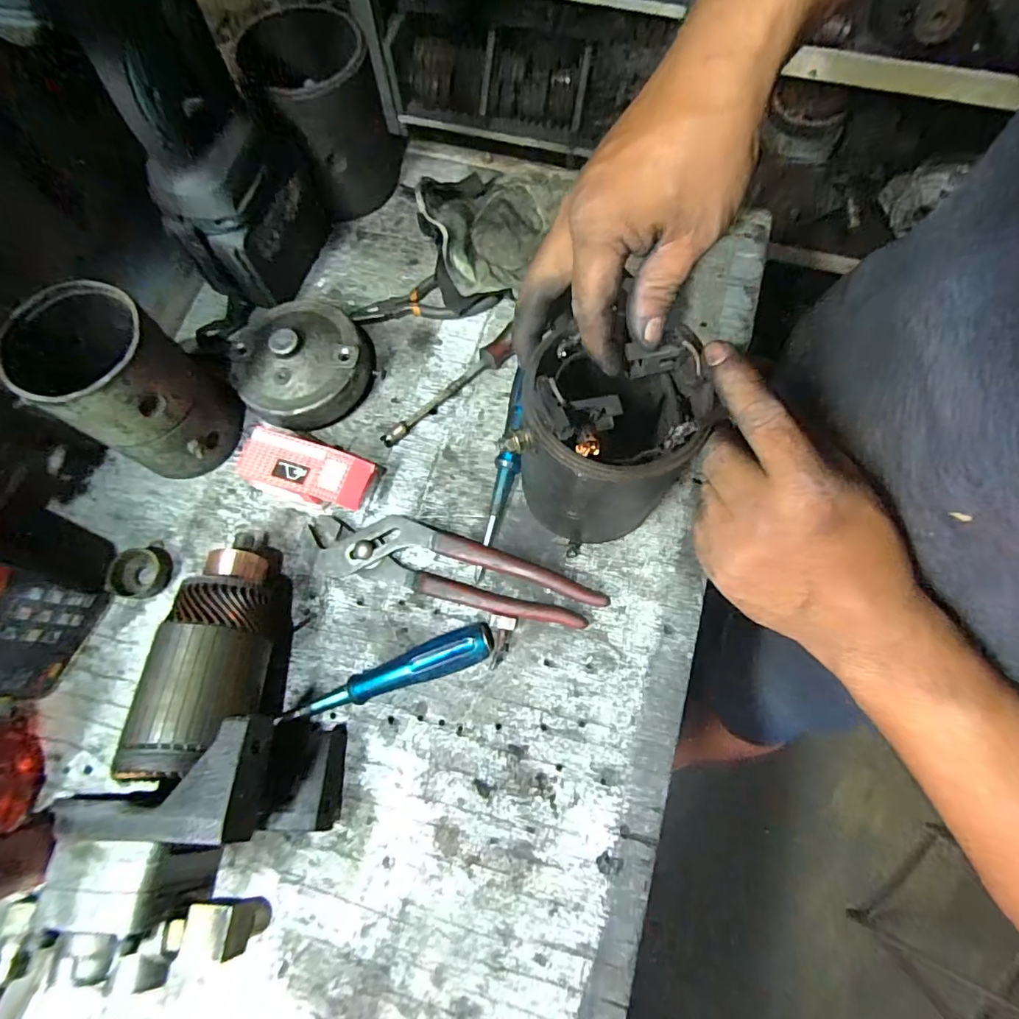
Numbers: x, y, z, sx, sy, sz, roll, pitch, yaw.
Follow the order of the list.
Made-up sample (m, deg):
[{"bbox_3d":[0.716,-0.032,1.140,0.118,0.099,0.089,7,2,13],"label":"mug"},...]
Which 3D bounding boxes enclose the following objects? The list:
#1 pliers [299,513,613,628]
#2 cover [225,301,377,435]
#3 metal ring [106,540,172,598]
[{"bbox_3d":[-0.045,0.044,0.412,0.229,0.021,0.051,11,73,5],"label":"pliers"},{"bbox_3d":[-0.175,-0.124,0.452,0.112,0.058,0.106,0,73,1],"label":"cover"},{"bbox_3d":[-0.288,0.046,0.418,0.038,0.018,0.045,10,73,5],"label":"metal ring"}]

